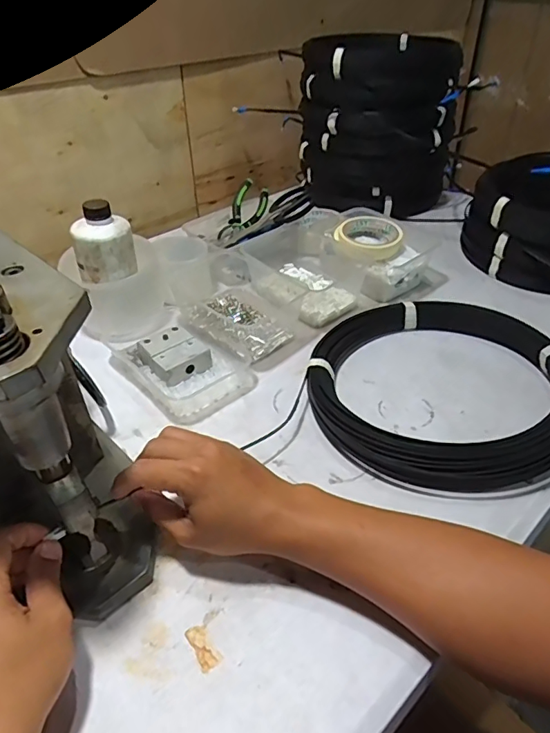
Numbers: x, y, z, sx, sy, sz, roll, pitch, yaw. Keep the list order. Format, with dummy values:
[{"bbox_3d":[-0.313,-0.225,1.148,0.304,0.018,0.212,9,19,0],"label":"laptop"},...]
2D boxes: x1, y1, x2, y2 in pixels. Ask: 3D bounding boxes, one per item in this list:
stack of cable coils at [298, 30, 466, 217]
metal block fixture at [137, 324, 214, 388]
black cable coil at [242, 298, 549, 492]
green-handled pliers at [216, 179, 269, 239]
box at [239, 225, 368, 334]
[{"bbox_3d":[0.187,-0.452,0.930,0.271,0.253,0.309,6,39,8],"label":"stack of cable coils"},{"bbox_3d":[-0.123,-0.014,0.609,0.063,0.033,0.070,-31,47,-32],"label":"metal block fixture"},{"bbox_3d":[0.190,0.012,0.550,0.302,0.048,0.284,12,40,16],"label":"black cable coil"},{"bbox_3d":[-0.049,-0.256,0.824,0.054,0.020,0.108,28,85,-5],"label":"green-handled pliers"},{"bbox_3d":[0.043,-0.142,0.741,0.152,0.067,0.182,-27,46,-29],"label":"box"}]

